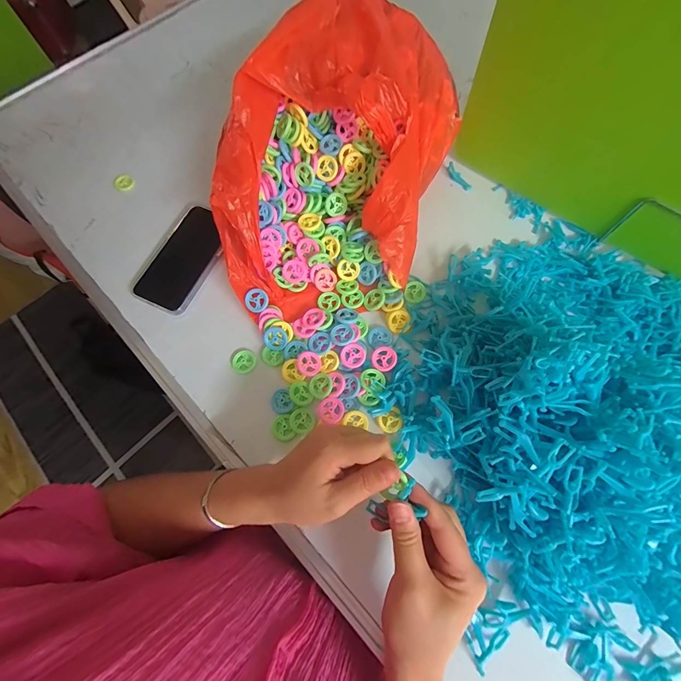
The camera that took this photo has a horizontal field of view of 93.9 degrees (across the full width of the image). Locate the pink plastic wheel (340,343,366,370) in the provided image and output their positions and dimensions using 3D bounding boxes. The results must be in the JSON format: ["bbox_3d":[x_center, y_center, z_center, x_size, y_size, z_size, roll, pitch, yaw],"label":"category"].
[{"bbox_3d":[0.015,0.019,0.380,0.029,0.009,0.028,-1,70,2],"label":"pink plastic wheel"}]

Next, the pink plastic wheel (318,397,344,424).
[{"bbox_3d":[-0.010,0.079,0.364,0.029,0.006,0.028,-1,70,2],"label":"pink plastic wheel"}]

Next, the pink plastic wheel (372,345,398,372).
[{"bbox_3d":[0.052,0.022,0.377,0.029,0.005,0.029,-1,70,2],"label":"pink plastic wheel"}]

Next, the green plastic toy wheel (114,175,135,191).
[{"bbox_3d":[-0.335,-0.242,0.490,0.032,0.026,0.010,-22,71,-6],"label":"green plastic toy wheel"}]

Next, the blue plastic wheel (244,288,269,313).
[{"bbox_3d":[-0.105,-0.050,0.397,0.028,0.006,0.029,0,98,-1],"label":"blue plastic wheel"}]

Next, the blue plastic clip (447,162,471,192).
[{"bbox_3d":[0.175,-0.242,0.471,0.015,0.007,0.049,-38,86,-11],"label":"blue plastic clip"}]

